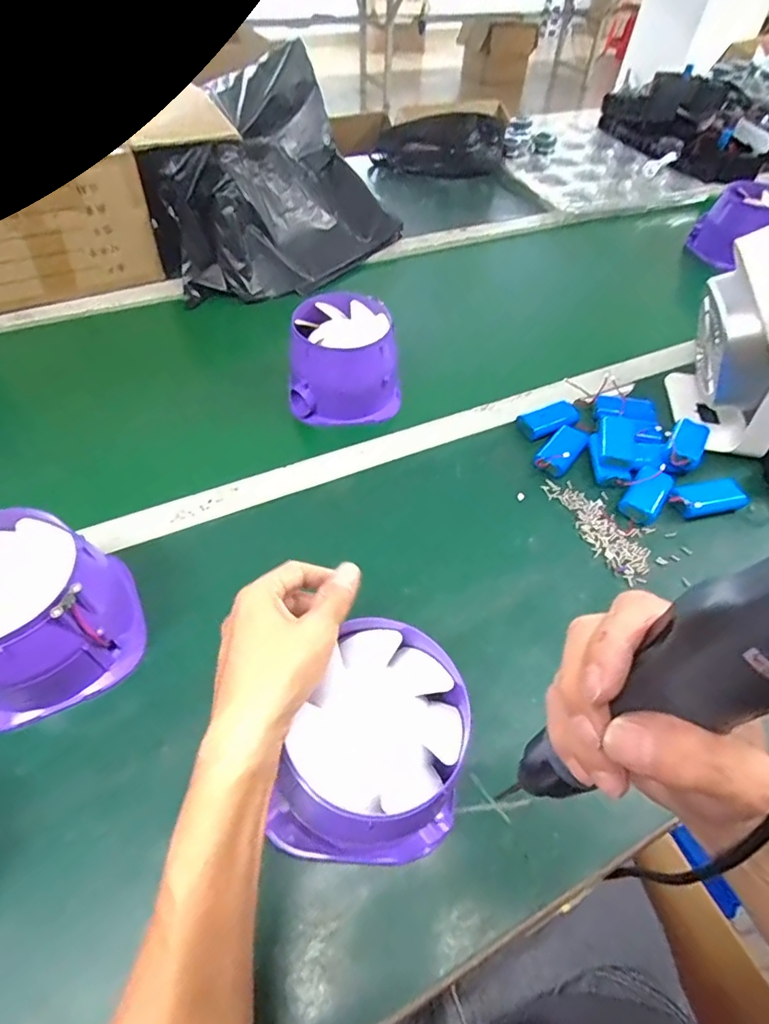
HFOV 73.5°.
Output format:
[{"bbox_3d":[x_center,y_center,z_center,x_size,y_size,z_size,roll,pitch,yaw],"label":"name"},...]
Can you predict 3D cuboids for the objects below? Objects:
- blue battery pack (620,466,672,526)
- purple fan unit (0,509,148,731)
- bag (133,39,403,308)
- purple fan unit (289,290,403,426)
[{"bbox_3d":[0.280,-0.023,0.545,0.037,0.019,0.081,31,56,19],"label":"blue battery pack"},{"bbox_3d":[-0.272,0.077,0.396,0.127,0.096,0.126,-17,55,-16],"label":"purple fan unit"},{"bbox_3d":[-0.183,-0.513,0.803,0.374,0.209,0.255,-36,62,-27],"label":"bag"},{"bbox_3d":[-0.049,-0.187,0.620,0.124,0.084,0.134,-1,52,-4],"label":"purple fan unit"}]

